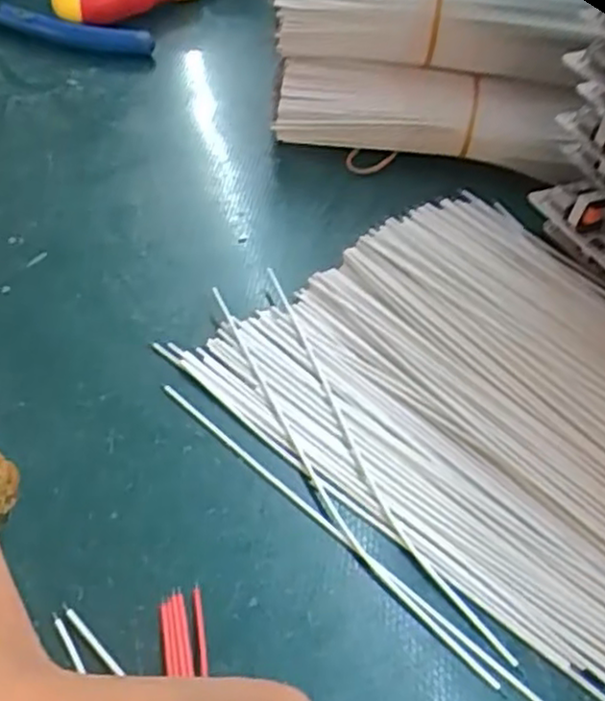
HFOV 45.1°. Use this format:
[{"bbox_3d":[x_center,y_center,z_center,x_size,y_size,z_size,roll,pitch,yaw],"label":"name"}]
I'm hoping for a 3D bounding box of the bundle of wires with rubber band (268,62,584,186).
[{"bbox_3d":[0.048,-0.091,0.285,0.113,0.031,0.028,9,48,4],"label":"bundle of wires with rubber band"}]

